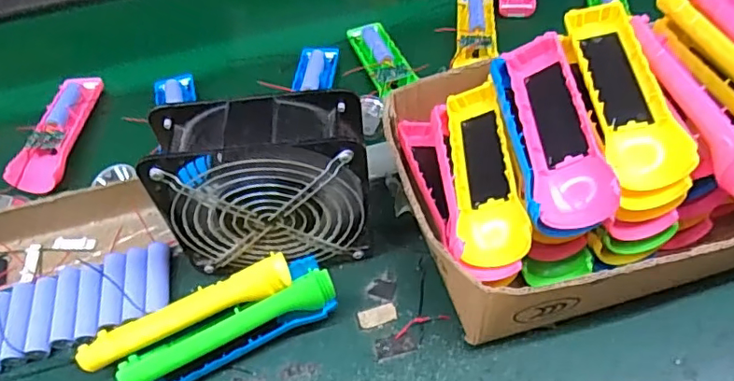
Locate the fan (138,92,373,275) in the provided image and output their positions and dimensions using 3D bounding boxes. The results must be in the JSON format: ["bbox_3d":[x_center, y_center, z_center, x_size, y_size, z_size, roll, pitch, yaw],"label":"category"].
[{"bbox_3d":[-0.071,0.000,0.412,0.144,0.148,0.062,-7,53,0],"label":"fan"}]

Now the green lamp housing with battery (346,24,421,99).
[{"bbox_3d":[0.016,-0.147,0.595,0.043,0.015,0.122,-16,54,-7],"label":"green lamp housing with battery"}]

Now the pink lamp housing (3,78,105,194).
[{"bbox_3d":[-0.322,-0.064,0.570,0.042,0.035,0.156,0,53,5],"label":"pink lamp housing"}]

